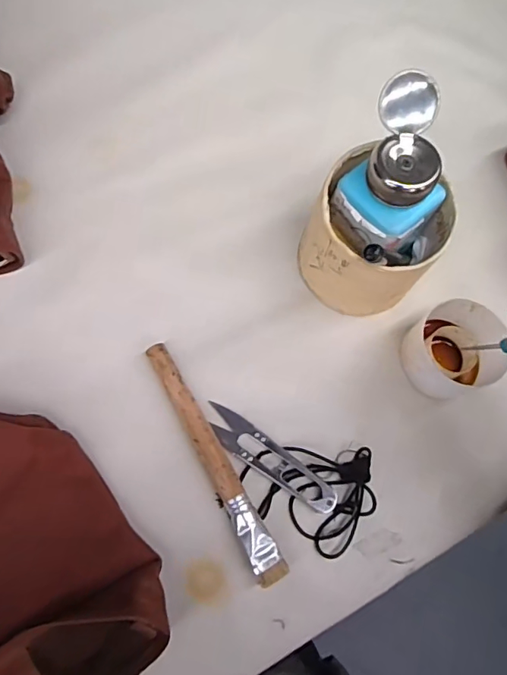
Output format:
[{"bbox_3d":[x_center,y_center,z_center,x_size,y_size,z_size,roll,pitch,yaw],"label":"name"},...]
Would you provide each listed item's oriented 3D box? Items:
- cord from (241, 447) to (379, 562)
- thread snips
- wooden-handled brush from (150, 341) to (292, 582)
[{"bbox_3d":[0.036,0.106,0.323,0.084,0.013,0.066,1,75,-6],"label":"cord"},{"bbox_3d":[0.010,0.080,0.328,0.100,0.006,0.022,37,75,4],"label":"thread snips"},{"bbox_3d":[-0.025,0.076,0.319,0.018,0.012,0.164,-26,79,-12],"label":"wooden-handled brush"}]

